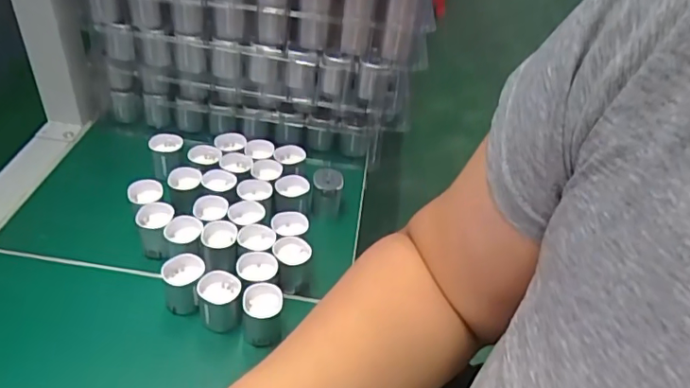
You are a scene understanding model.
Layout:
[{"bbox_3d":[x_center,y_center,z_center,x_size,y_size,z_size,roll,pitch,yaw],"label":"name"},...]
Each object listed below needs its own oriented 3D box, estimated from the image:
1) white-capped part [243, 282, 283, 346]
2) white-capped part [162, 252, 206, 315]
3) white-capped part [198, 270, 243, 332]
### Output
[{"bbox_3d":[-0.060,0.089,0.396,0.027,0.035,0.030,-1,41,-11],"label":"white-capped part"},{"bbox_3d":[-0.123,0.069,0.409,0.029,0.035,0.032,2,40,-7],"label":"white-capped part"},{"bbox_3d":[-0.092,0.080,0.398,0.030,0.033,0.033,0,40,-9],"label":"white-capped part"}]

